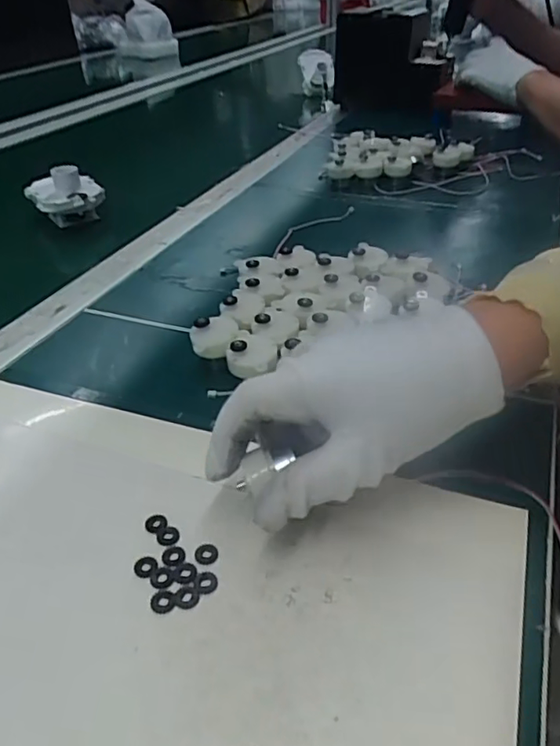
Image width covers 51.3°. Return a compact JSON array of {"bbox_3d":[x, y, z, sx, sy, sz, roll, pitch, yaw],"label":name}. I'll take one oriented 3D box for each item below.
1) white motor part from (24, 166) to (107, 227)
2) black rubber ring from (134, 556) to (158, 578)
[{"bbox_3d":[-0.228,-0.189,0.619,0.074,0.056,0.092,-15,38,-18],"label":"white motor part"},{"bbox_3d":[-0.061,0.087,0.264,0.010,0.004,0.011,-1,36,1],"label":"black rubber ring"}]

